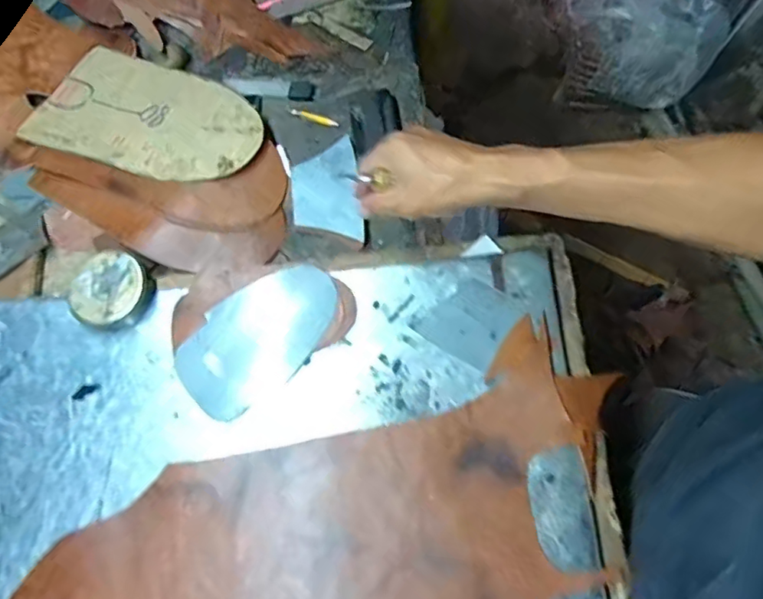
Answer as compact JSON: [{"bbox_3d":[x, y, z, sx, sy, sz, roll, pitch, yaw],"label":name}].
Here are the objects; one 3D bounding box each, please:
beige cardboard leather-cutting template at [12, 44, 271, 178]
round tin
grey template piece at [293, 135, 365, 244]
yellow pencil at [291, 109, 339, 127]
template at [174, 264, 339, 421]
[{"bbox_3d":[-0.273,-0.216,0.659,0.290,0.008,0.152,21,68,18],"label":"beige cardboard leather-cutting template"},{"bbox_3d":[-0.264,-0.007,0.551,0.066,0.033,0.075,36,73,17],"label":"round tin"},{"bbox_3d":[-0.060,-0.118,0.604,0.070,0.009,0.127,-8,66,0],"label":"grey template piece"},{"bbox_3d":[-0.078,-0.212,0.650,0.061,0.004,0.010,24,70,13],"label":"yellow pencil"},{"bbox_3d":[-0.114,0.034,0.530,0.161,0.007,0.099,-35,73,-7],"label":"template"}]

